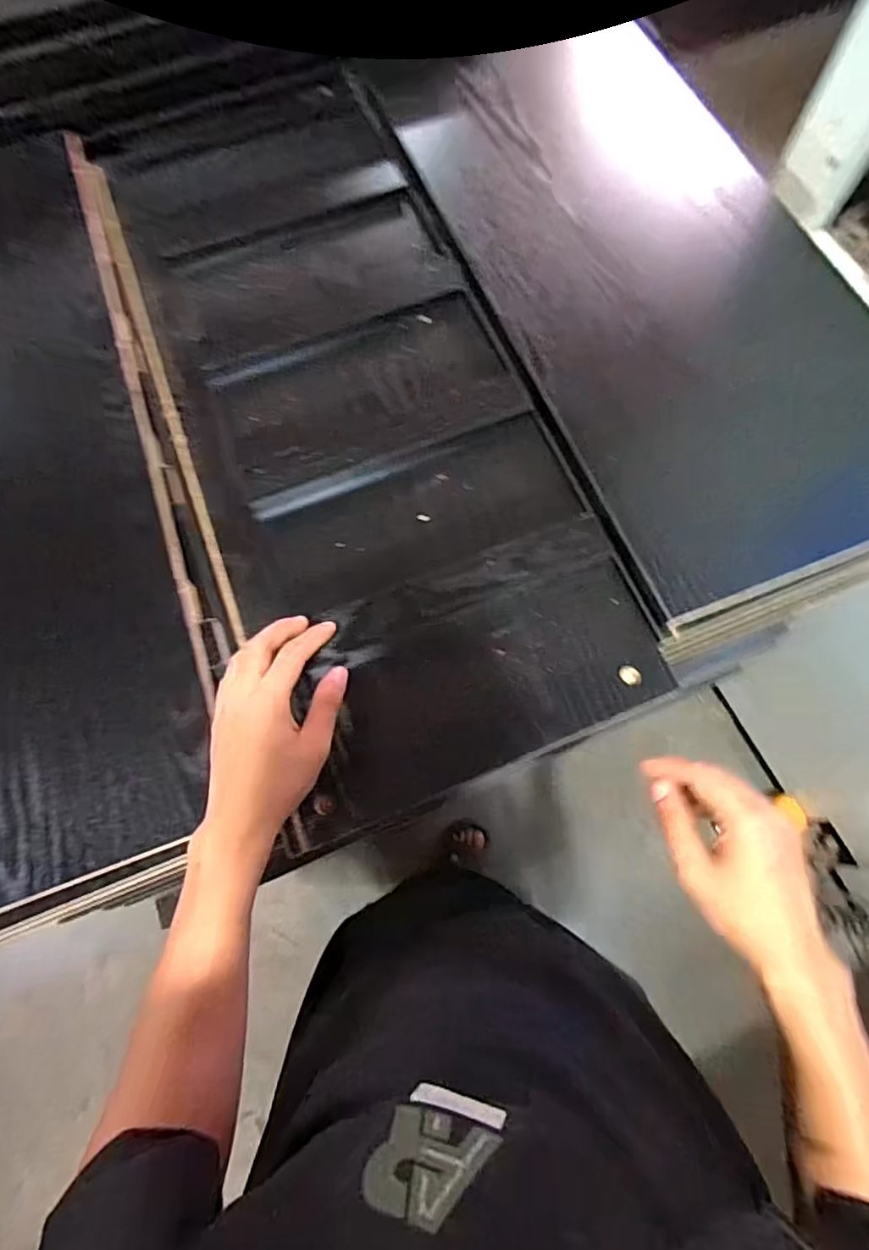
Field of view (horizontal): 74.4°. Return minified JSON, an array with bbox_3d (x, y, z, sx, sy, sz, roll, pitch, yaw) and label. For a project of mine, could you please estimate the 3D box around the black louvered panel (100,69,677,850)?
[{"bbox_3d":[-0.099,-0.256,0.615,0.352,0.038,0.857,-21,73,-7],"label":"black louvered panel"}]

